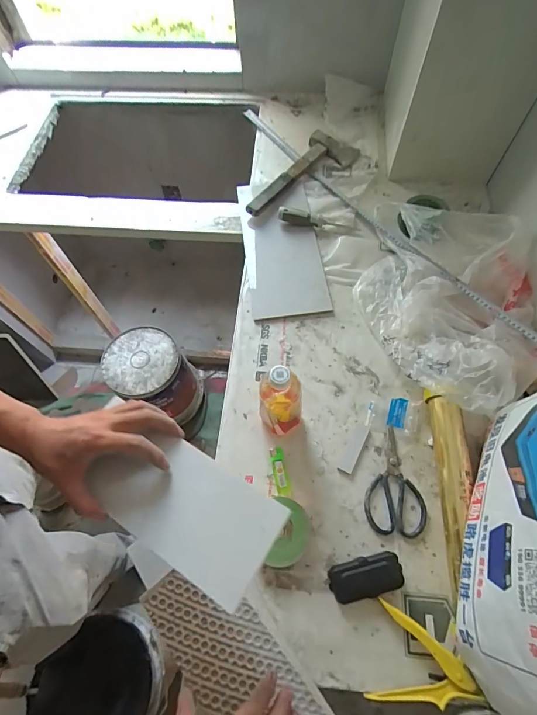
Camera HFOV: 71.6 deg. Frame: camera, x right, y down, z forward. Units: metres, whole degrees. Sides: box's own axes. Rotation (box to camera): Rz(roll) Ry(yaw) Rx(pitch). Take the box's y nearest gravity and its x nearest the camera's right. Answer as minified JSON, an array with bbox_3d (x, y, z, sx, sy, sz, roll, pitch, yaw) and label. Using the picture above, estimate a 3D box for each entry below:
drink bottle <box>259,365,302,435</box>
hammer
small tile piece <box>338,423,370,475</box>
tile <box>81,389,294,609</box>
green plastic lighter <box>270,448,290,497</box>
[{"bbox_3d":[0.020,0.076,0.598,0.066,0.185,0.059,-9,65,-3],"label":"drink bottle"},{"bbox_3d":[0.084,-0.461,0.947,0.133,0.045,0.379,34,69,16],"label":"hammer"},{"bbox_3d":[0.150,0.159,0.656,0.026,0.008,0.091,25,67,13],"label":"small tile piece"},{"bbox_3d":[-0.108,0.183,0.470,0.240,0.011,0.125,27,62,18],"label":"tile"},{"bbox_3d":[0.019,0.196,0.635,0.023,0.009,0.082,-9,64,-4],"label":"green plastic lighter"}]

